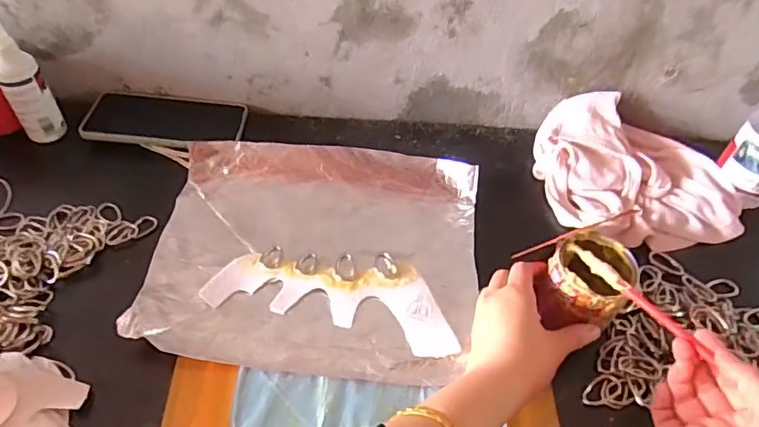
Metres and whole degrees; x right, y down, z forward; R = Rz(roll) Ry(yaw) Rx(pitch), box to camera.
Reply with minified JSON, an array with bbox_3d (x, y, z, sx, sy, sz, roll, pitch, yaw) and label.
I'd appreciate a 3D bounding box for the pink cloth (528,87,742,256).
[{"bbox_3d":[0.269,-0.046,0.572,0.196,0.059,0.161,4,49,-2],"label":"pink cloth"}]

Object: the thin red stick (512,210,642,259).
[{"bbox_3d":[0.161,0.017,0.455,0.107,0.006,0.006,-25,45,23],"label":"thin red stick"}]

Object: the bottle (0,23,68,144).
[{"bbox_3d":[-0.354,-0.126,0.544,0.029,0.126,0.033,19,51,11],"label":"bottle"}]

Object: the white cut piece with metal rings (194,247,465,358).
[{"bbox_3d":[-0.040,0.069,0.481,0.212,0.006,0.084,9,49,3],"label":"white cut piece with metal rings"}]

